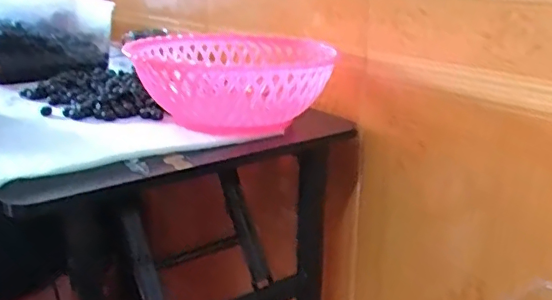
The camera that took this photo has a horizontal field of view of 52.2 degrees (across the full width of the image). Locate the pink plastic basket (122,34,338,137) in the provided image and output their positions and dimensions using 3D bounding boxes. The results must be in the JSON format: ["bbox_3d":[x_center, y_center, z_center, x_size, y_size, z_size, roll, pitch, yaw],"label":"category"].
[{"bbox_3d":[-0.066,-0.109,0.878,0.289,0.104,0.345,-7,20,-17],"label":"pink plastic basket"}]

